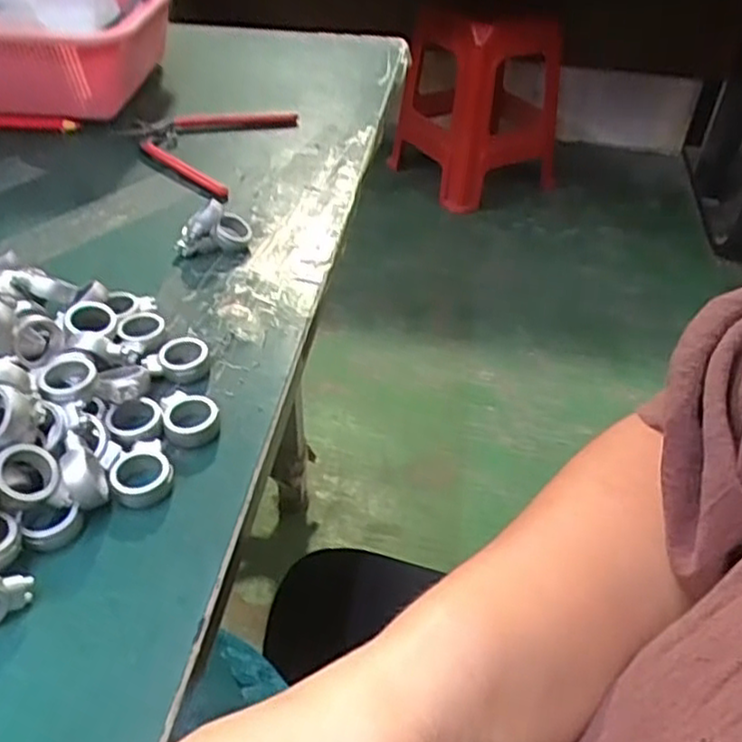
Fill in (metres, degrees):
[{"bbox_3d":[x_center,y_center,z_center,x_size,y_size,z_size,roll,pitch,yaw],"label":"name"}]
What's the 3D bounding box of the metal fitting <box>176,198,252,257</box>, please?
[{"bbox_3d":[-0.098,-0.090,0.453,0.043,0.028,0.023,-1,42,-3],"label":"metal fitting"}]

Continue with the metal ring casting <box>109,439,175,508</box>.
[{"bbox_3d":[-0.102,0.045,0.319,0.026,0.008,0.030,-20,46,-23],"label":"metal ring casting"}]

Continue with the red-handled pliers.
[{"bbox_3d":[-0.137,-0.181,0.564,0.117,0.010,0.130,15,43,14],"label":"red-handled pliers"}]

